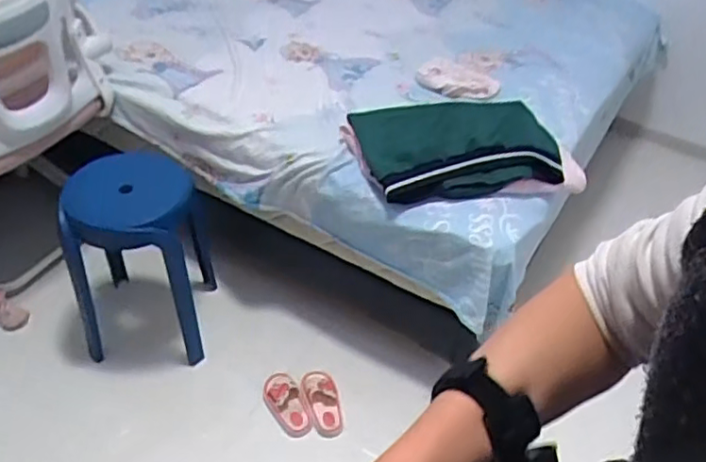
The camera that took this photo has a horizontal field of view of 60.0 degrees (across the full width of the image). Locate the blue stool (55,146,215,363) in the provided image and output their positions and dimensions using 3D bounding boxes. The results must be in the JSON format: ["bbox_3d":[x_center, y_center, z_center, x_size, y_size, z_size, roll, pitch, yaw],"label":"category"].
[{"bbox_3d":[-0.502,0.057,1.466,0.271,0.438,0.286,1,43,-4],"label":"blue stool"}]

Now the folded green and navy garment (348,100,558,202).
[{"bbox_3d":[0.233,-0.218,1.383,0.461,0.090,0.321,-6,44,-11],"label":"folded green and navy garment"}]

